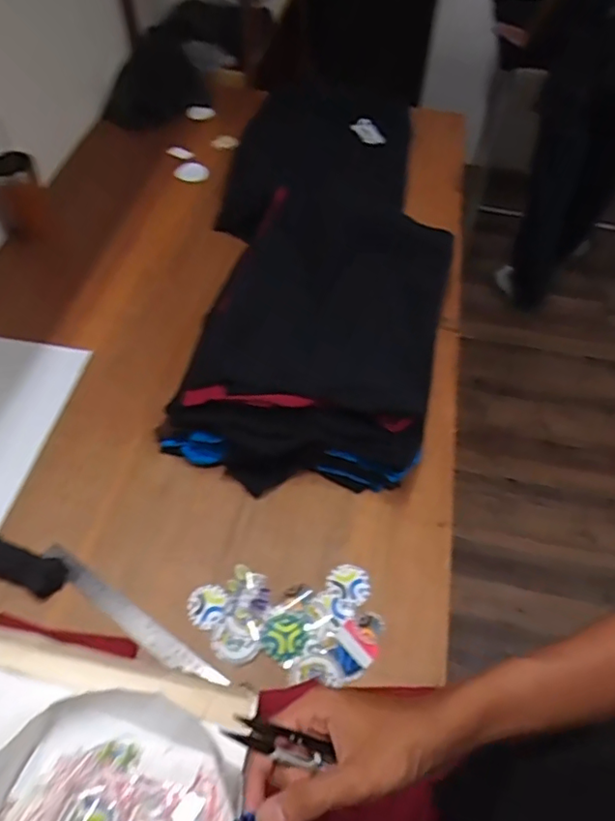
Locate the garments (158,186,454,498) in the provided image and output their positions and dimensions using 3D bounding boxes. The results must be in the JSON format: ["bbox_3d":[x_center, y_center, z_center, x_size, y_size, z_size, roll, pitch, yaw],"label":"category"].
[{"bbox_3d":[0.026,-0.125,0.907,0.352,0.143,0.517,14,54,7],"label":"garments"}]

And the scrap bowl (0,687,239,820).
[{"bbox_3d":[-0.152,0.310,0.442,0.190,0.042,0.163,2,54,-2],"label":"scrap bowl"}]

